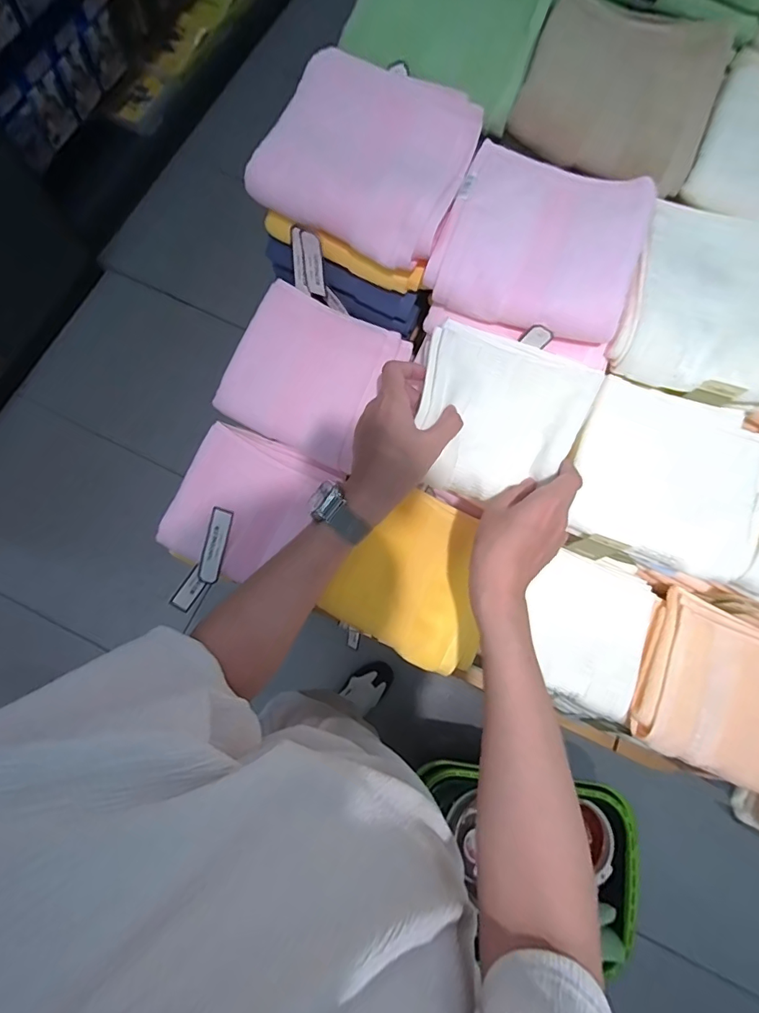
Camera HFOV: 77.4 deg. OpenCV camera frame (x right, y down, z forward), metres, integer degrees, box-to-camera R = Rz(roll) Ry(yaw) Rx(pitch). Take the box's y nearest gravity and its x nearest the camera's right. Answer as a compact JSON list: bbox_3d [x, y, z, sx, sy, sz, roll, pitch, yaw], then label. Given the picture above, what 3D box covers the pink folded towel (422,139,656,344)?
[{"bbox_3d":[0.166,-0.272,0.490,0.192,0.045,0.174,20,77,3],"label":"pink folded towel"}]

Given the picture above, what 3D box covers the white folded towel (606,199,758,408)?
[{"bbox_3d":[0.351,-0.213,0.502,0.183,0.050,0.190,19,77,3],"label":"white folded towel"}]

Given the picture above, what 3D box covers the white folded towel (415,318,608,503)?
[{"bbox_3d":[0.120,-0.091,0.496,0.170,0.032,0.167,22,98,2],"label":"white folded towel"}]

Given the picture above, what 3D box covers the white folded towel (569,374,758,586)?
[{"bbox_3d":[0.322,-0.027,0.530,0.193,0.054,0.188,21,77,4],"label":"white folded towel"}]

